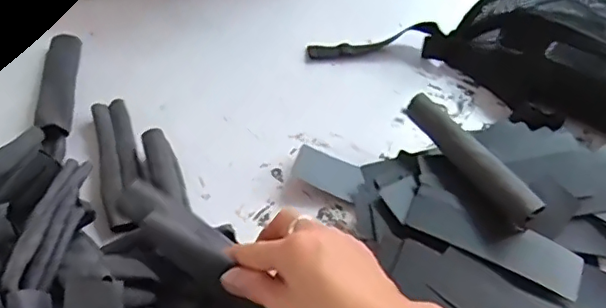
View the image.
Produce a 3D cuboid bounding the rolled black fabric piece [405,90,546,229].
[{"bbox_3d":[0.148,0.000,0.506,0.024,0.027,0.143,-29,57,-22],"label":"rolled black fabric piece"}]

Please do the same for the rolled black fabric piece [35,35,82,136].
[{"bbox_3d":[-0.257,-0.075,0.602,0.034,0.017,0.147,-6,52,-6],"label":"rolled black fabric piece"}]

